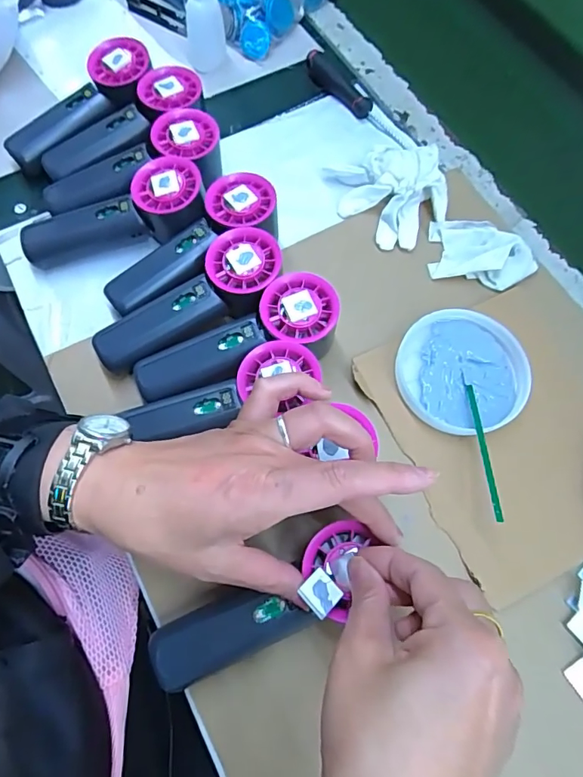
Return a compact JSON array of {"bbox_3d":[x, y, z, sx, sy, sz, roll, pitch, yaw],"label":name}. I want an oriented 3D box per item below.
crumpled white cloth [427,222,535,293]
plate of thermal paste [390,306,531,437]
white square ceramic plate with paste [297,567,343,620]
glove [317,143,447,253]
[{"bbox_3d":[0.167,-0.123,0.411,0.089,0.029,0.062,10,69,3],"label":"crumpled white cloth"},{"bbox_3d":[0.138,-0.014,0.373,0.109,0.018,0.097,-15,70,-7],"label":"plate of thermal paste"},{"bbox_3d":[0.017,0.116,0.266,0.020,0.004,0.022,45,46,16],"label":"white square ceramic plate with paste"},{"bbox_3d":[0.090,-0.177,0.424,0.094,0.035,0.100,-12,70,-6],"label":"glove"}]

